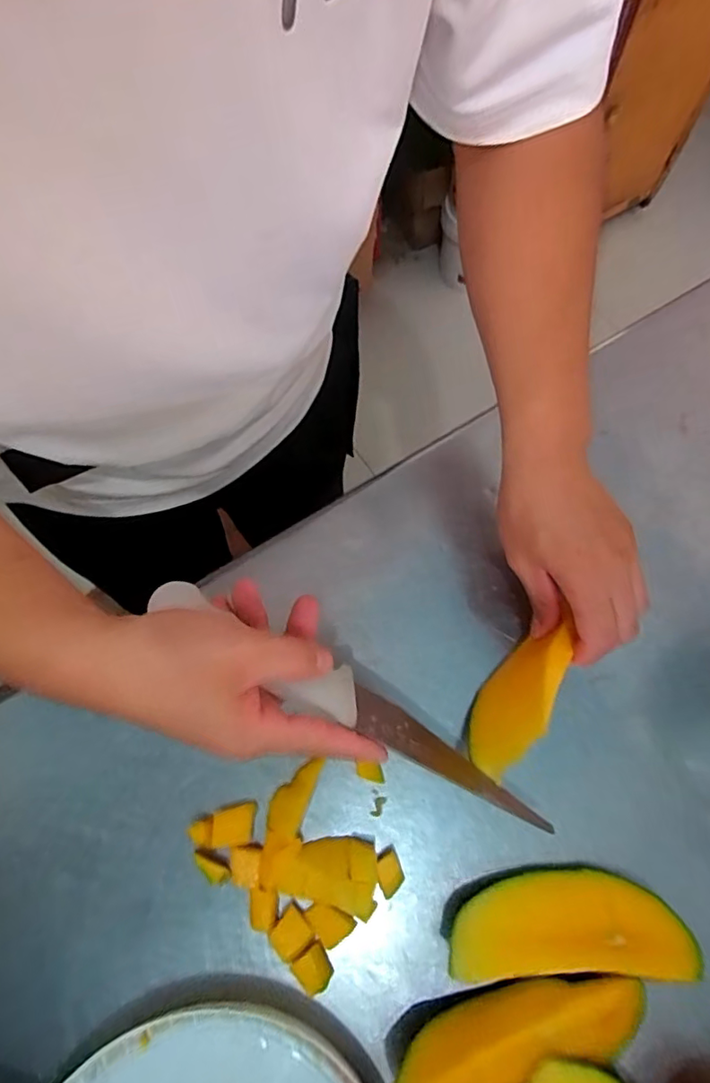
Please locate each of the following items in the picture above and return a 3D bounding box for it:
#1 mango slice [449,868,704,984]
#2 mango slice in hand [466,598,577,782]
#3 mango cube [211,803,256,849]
[{"bbox_3d":[0.115,0.210,0.302,0.126,0.033,0.045,-1,66,1],"label":"mango slice"},{"bbox_3d":[0.099,0.098,0.322,0.020,0.071,0.091,37,56,-6],"label":"mango slice in hand"},{"bbox_3d":[-0.073,0.171,0.327,0.024,0.013,0.021,-7,66,-2],"label":"mango cube"}]

